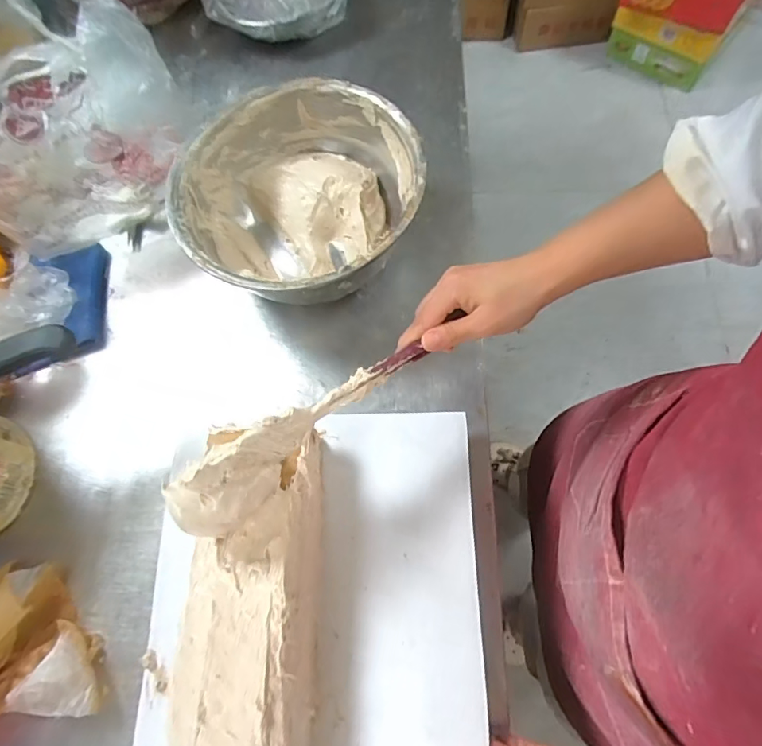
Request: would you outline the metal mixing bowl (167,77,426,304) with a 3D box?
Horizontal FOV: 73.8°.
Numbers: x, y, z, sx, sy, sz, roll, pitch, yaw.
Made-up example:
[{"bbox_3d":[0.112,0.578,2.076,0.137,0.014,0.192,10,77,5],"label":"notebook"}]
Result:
[{"bbox_3d":[-0.086,-0.181,0.566,0.255,0.125,0.241,-1,68,2],"label":"metal mixing bowl"}]

